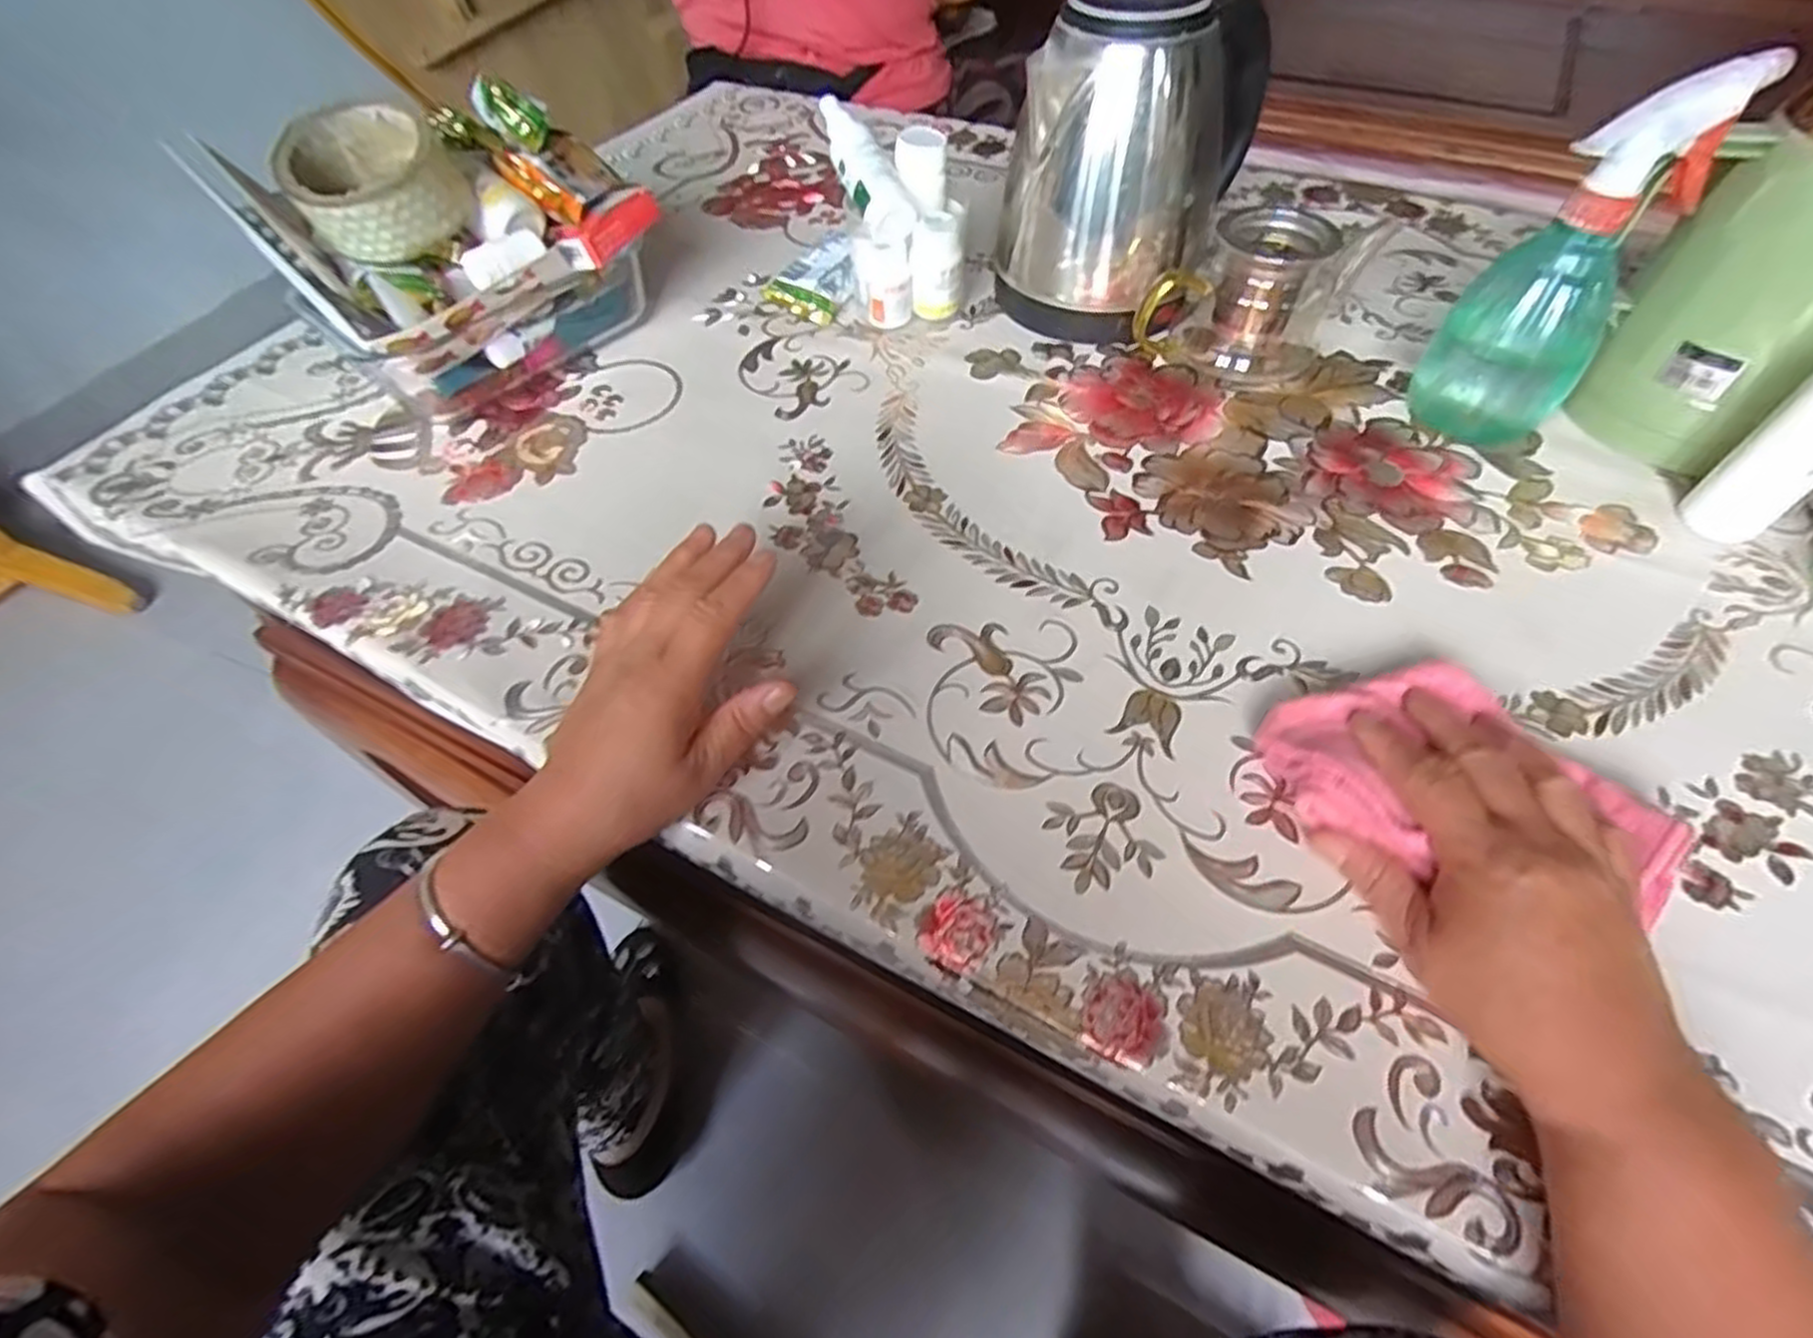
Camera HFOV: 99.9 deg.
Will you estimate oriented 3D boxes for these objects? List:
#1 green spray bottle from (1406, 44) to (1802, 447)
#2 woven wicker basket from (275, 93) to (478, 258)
[{"bbox_3d":[0.371,-0.224,0.432,0.082,0.177,0.077,39,66,26],"label":"green spray bottle"},{"bbox_3d":[-0.324,-0.297,0.466,0.093,0.053,0.087,-40,76,-11],"label":"woven wicker basket"}]

